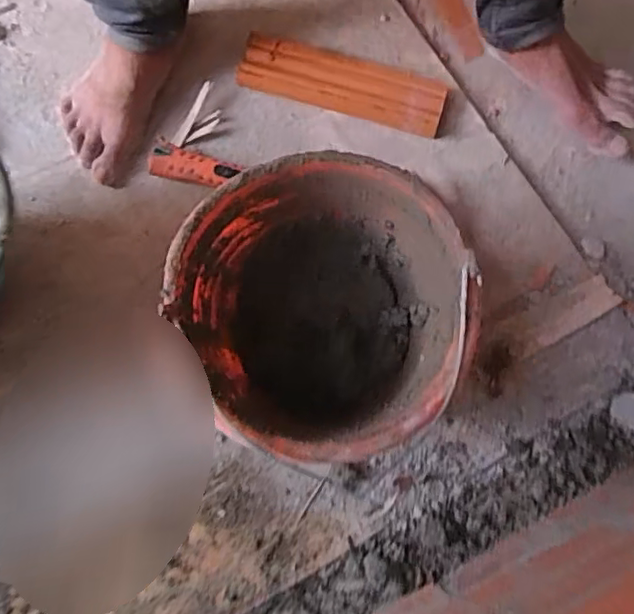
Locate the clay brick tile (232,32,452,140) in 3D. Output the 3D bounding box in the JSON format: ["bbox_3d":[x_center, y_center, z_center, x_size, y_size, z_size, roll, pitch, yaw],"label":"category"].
[{"bbox_3d":[0.029,-0.252,0.678,0.226,0.014,0.071,16,78,1],"label":"clay brick tile"}]

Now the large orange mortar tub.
[{"bbox_3d":[0.005,0.009,0.538,0.217,0.169,0.234,0,76,-1],"label":"large orange mortar tub"}]

